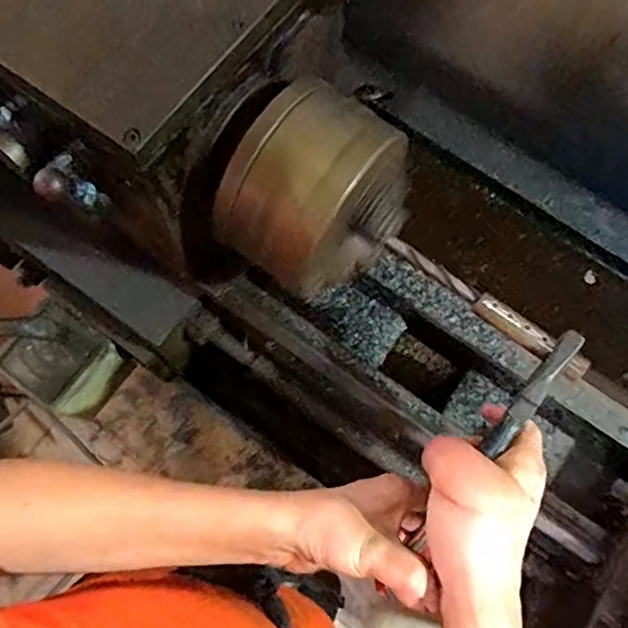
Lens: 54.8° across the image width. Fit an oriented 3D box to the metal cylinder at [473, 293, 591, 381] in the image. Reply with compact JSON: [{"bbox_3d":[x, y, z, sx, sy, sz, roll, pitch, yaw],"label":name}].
[{"bbox_3d":[0.133,0.014,0.375,0.075,0.011,0.014,38,76,10],"label":"metal cylinder"}]

